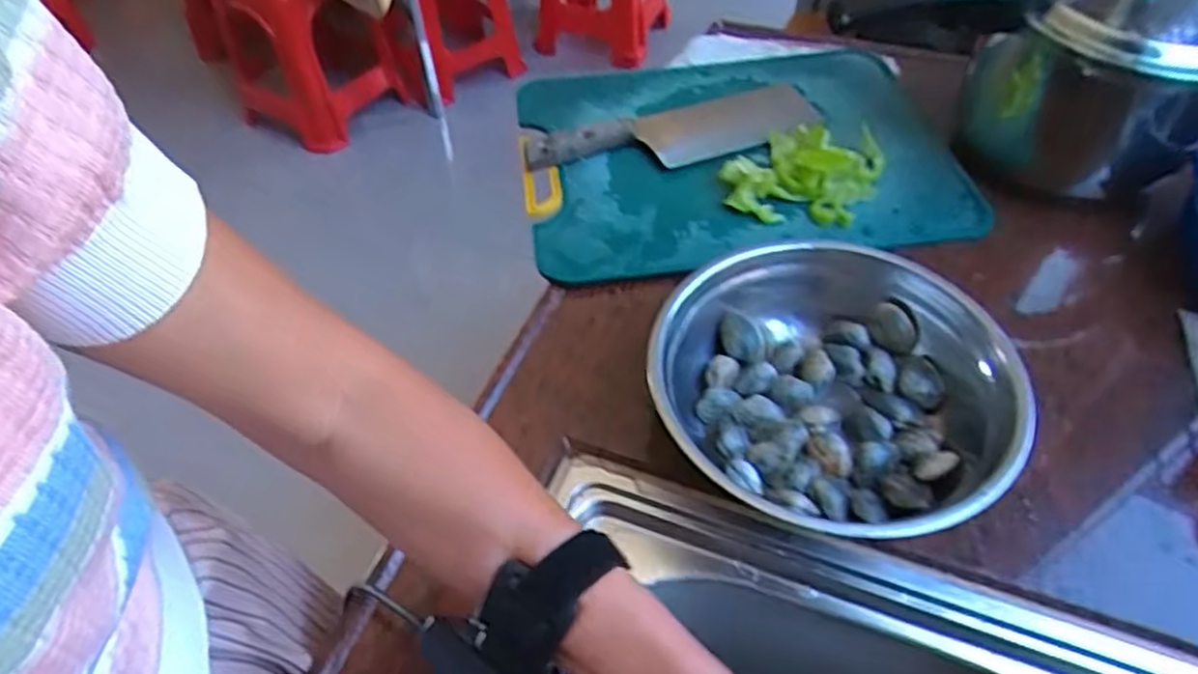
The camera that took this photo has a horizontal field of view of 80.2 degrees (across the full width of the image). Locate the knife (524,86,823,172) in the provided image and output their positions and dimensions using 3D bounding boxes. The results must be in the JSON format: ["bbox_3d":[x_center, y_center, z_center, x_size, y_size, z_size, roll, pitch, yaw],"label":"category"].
[{"bbox_3d":[0.080,-0.203,0.688,0.298,0.021,0.107,-20,53,-13],"label":"knife"}]

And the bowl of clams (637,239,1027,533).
[{"bbox_3d":[0.147,0.032,0.466,0.210,0.073,0.215,-1,51,2],"label":"bowl of clams"}]

